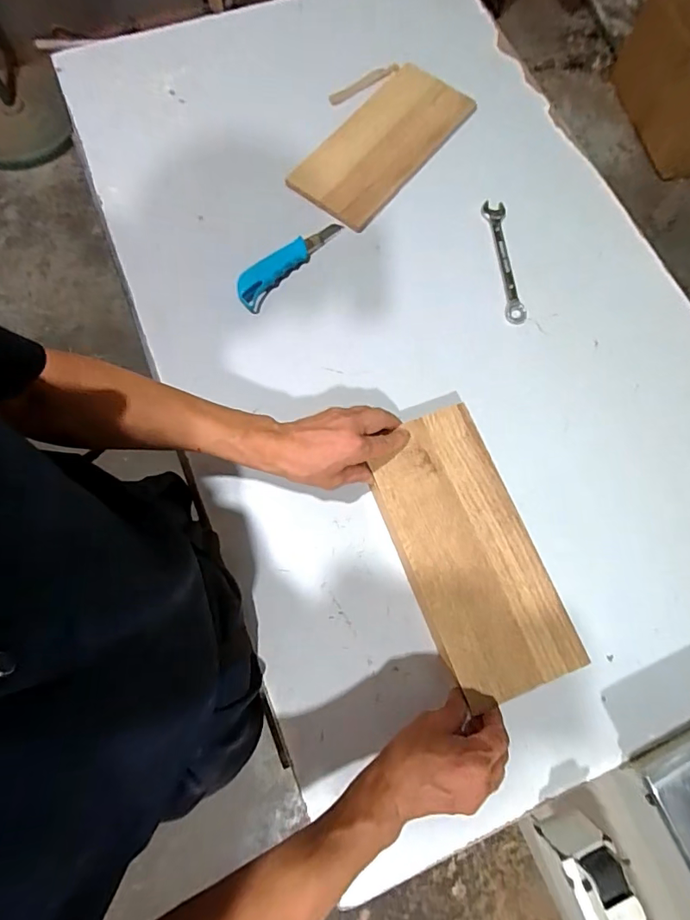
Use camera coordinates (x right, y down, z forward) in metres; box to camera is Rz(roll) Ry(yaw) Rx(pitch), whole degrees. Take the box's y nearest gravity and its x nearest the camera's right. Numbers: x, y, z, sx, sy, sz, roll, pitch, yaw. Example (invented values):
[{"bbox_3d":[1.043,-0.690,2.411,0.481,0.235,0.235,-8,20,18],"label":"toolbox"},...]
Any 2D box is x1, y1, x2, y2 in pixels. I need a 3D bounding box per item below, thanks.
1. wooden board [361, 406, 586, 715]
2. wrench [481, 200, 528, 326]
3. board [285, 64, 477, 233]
[{"bbox_3d":[0.129,0.090,0.509,0.139,0.010,0.291,-18,74,-6],"label":"wooden board"},{"bbox_3d":[0.215,-0.269,0.650,0.033,0.013,0.186,-4,74,-3],"label":"wrench"},{"bbox_3d":[0.054,-0.459,0.696,0.134,0.014,0.279,38,76,8],"label":"board"}]

